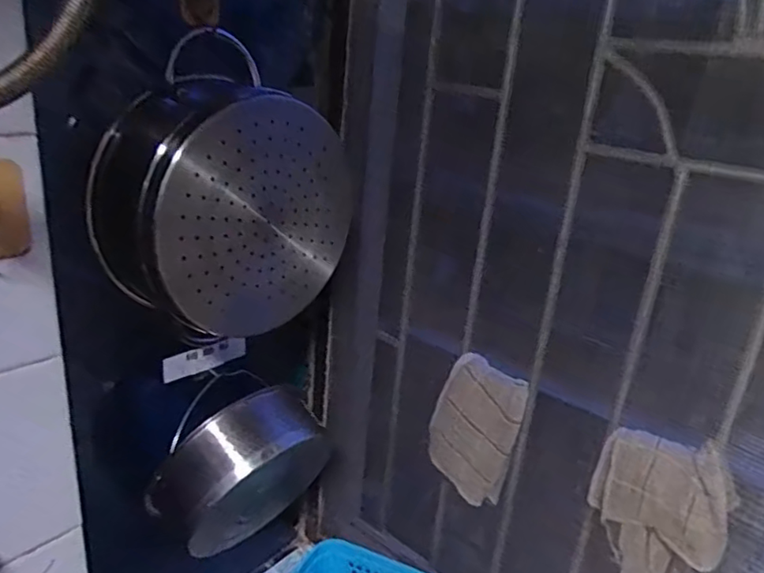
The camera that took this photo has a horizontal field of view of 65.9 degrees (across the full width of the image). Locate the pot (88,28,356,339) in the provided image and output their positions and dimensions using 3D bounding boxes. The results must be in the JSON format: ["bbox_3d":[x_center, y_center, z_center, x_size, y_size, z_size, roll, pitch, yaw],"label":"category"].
[{"bbox_3d":[-0.153,-0.082,0.578,0.118,0.222,0.219,22,26,37],"label":"pot"}]

